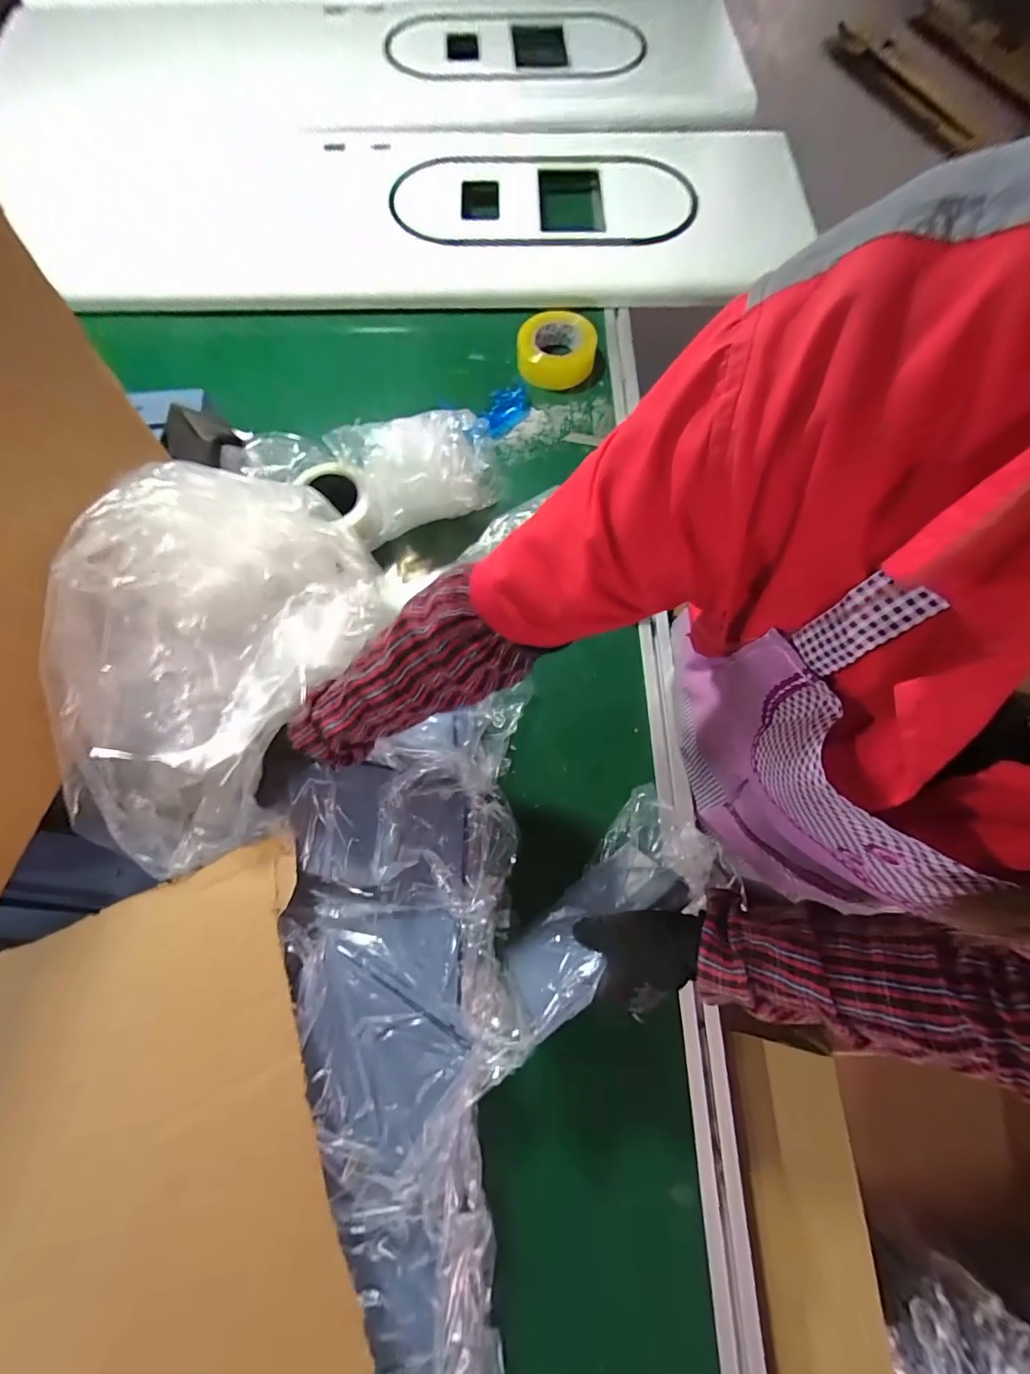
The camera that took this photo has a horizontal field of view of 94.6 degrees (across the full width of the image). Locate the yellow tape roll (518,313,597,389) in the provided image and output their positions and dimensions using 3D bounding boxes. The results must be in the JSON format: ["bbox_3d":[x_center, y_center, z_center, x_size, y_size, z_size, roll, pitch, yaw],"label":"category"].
[{"bbox_3d":[0.066,-0.560,0.797,0.125,0.048,0.137,0,72,-1],"label":"yellow tape roll"}]

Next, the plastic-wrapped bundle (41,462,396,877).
[{"bbox_3d":[-0.301,-0.035,0.480,0.241,0.160,0.408,19,73,5],"label":"plastic-wrapped bundle"}]

